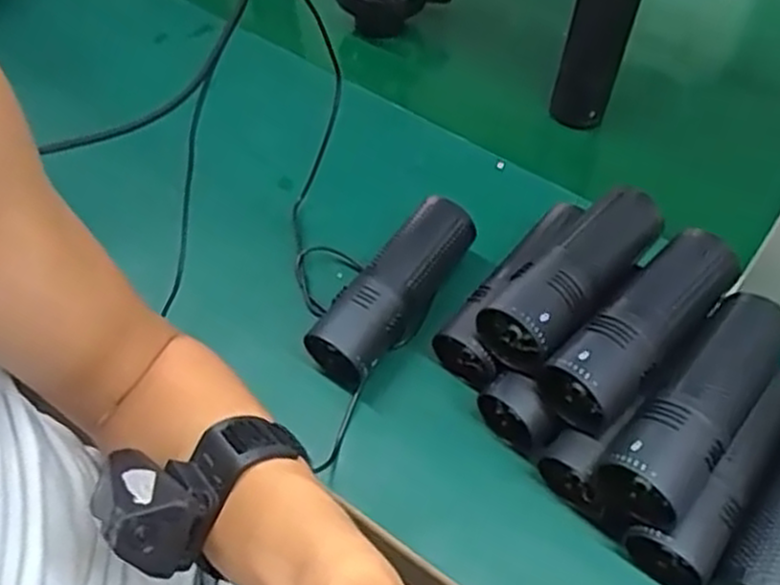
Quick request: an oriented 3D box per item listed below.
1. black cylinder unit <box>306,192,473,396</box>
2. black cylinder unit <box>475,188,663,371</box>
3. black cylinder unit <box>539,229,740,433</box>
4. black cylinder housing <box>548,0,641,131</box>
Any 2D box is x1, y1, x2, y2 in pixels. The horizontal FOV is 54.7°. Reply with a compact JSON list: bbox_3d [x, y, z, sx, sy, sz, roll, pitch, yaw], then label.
[{"bbox_3d":[0.006,0.001,0.599,0.060,0.066,0.162,27,57,18],"label":"black cylinder unit"},{"bbox_3d":[0.137,-0.015,0.543,0.061,0.047,0.161,37,64,22],"label":"black cylinder unit"},{"bbox_3d":[0.176,0.021,0.518,0.165,0.049,0.058,-38,64,-21],"label":"black cylinder unit"},{"bbox_3d":[0.186,-0.227,0.684,0.055,0.164,0.056,14,58,10],"label":"black cylinder housing"}]

